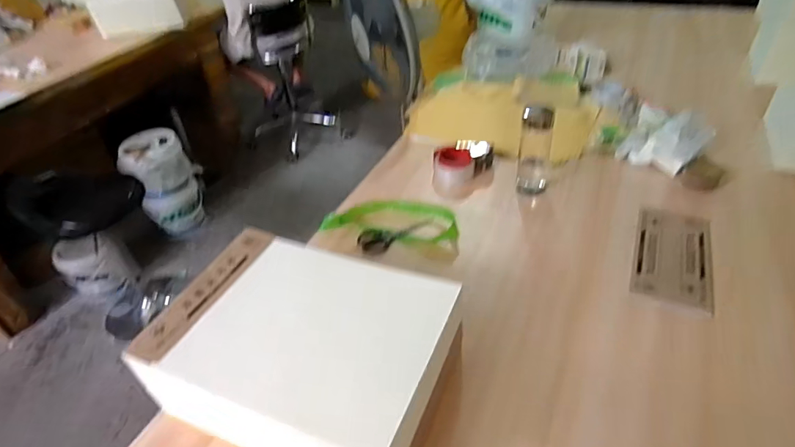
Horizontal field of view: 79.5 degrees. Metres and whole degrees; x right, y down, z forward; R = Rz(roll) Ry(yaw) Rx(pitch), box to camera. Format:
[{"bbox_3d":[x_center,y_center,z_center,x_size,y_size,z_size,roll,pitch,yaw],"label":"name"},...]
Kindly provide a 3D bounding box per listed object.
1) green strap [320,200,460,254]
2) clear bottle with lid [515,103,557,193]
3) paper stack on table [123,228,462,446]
[{"bbox_3d":[-0.010,-0.009,0.986,0.285,0.029,0.101,8,40,16],"label":"green strap"},{"bbox_3d":[0.295,-0.156,1.026,0.071,0.184,0.064,8,42,20],"label":"clear bottle with lid"},{"bbox_3d":[-0.124,0.184,0.672,0.370,0.160,0.262,11,41,20],"label":"paper stack on table"}]

